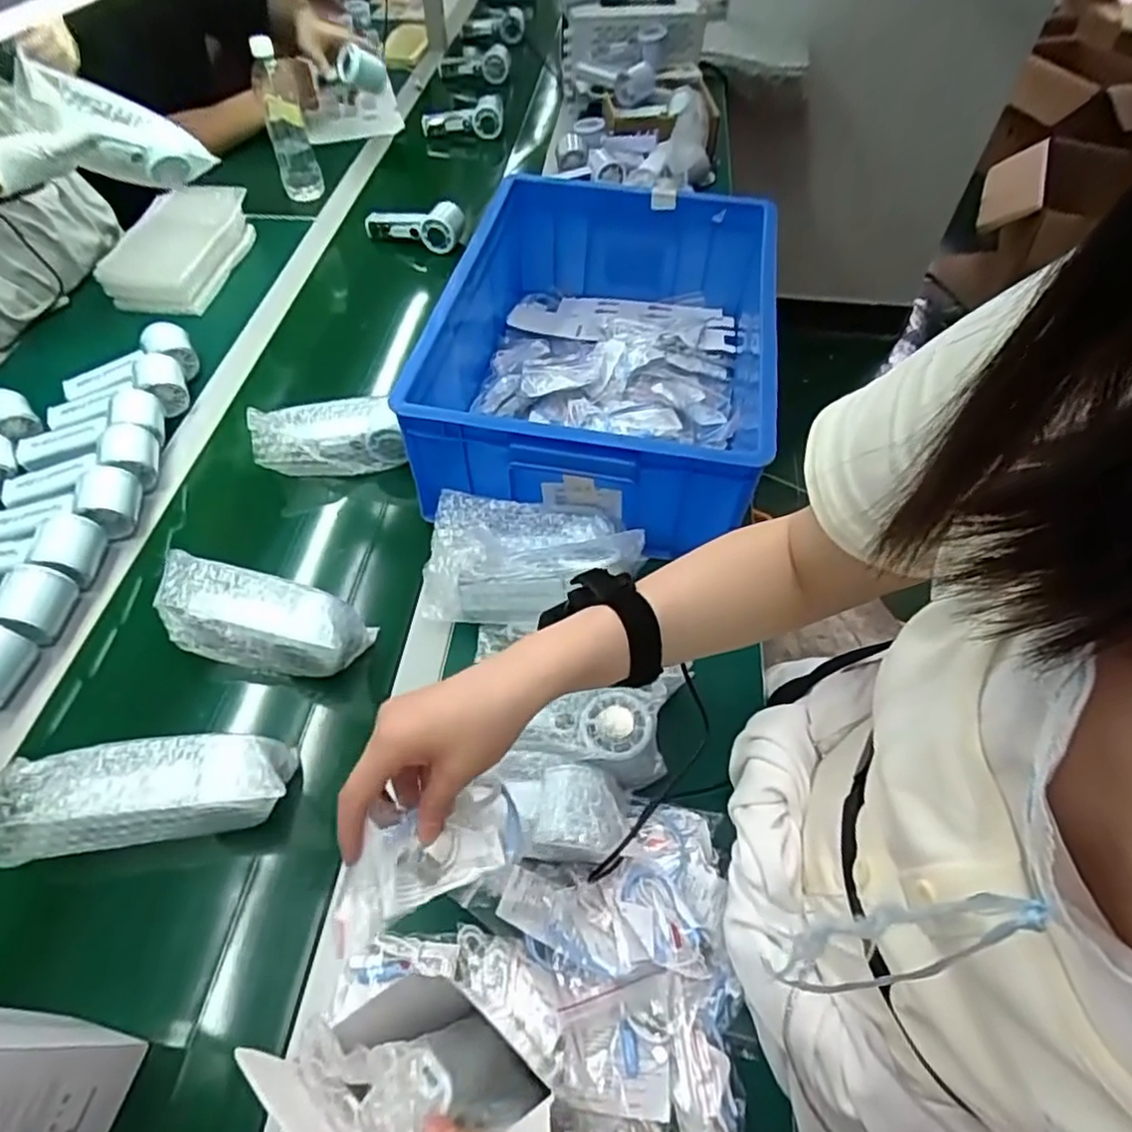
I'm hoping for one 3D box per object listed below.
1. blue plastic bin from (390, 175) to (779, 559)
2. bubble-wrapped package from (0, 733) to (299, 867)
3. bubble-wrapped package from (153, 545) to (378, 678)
[{"bbox_3d":[0.037,-0.249,0.773,0.366,0.151,0.454,10,54,6],"label":"blue plastic bin"},{"bbox_3d":[-0.320,0.171,0.521,0.200,0.063,0.068,-7,54,-7],"label":"bubble-wrapped package"},{"bbox_3d":[-0.283,0.051,0.625,0.188,0.067,0.071,12,54,7],"label":"bubble-wrapped package"}]

